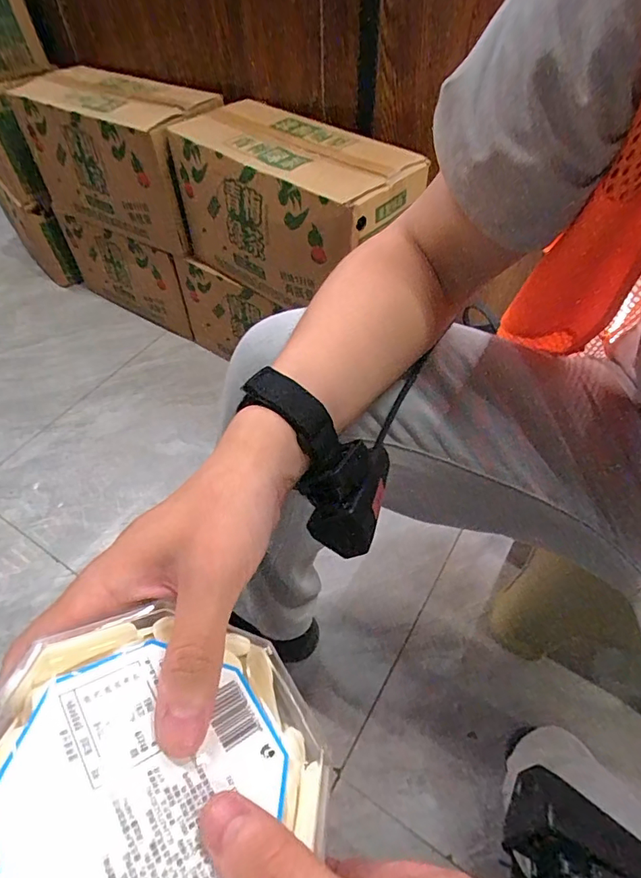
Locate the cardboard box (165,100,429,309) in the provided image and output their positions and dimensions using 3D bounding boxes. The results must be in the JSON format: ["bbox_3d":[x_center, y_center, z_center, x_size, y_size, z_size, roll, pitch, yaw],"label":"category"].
[{"bbox_3d":[-0.043,-0.368,0.771,0.373,0.200,0.192,37,61,26],"label":"cardboard box"}]

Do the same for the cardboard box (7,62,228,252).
[{"bbox_3d":[-0.389,-0.551,0.941,0.471,0.225,0.175,32,59,23],"label":"cardboard box"}]

